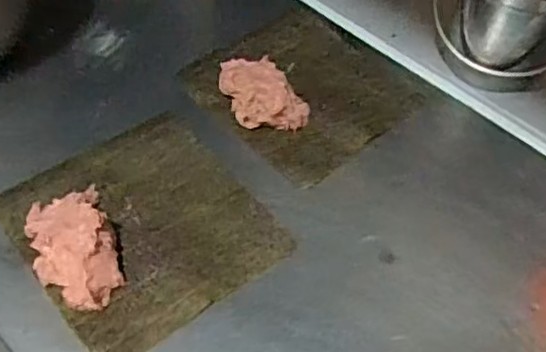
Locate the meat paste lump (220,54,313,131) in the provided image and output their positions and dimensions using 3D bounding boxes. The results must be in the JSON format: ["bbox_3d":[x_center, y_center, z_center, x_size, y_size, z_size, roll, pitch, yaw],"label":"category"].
[{"bbox_3d":[-0.011,-0.085,0.663,0.075,0.033,0.103,-26,57,-25],"label":"meat paste lump"}]

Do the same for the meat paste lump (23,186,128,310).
[{"bbox_3d":[-0.161,0.052,0.528,0.062,0.038,0.113,-15,53,-18],"label":"meat paste lump"}]

